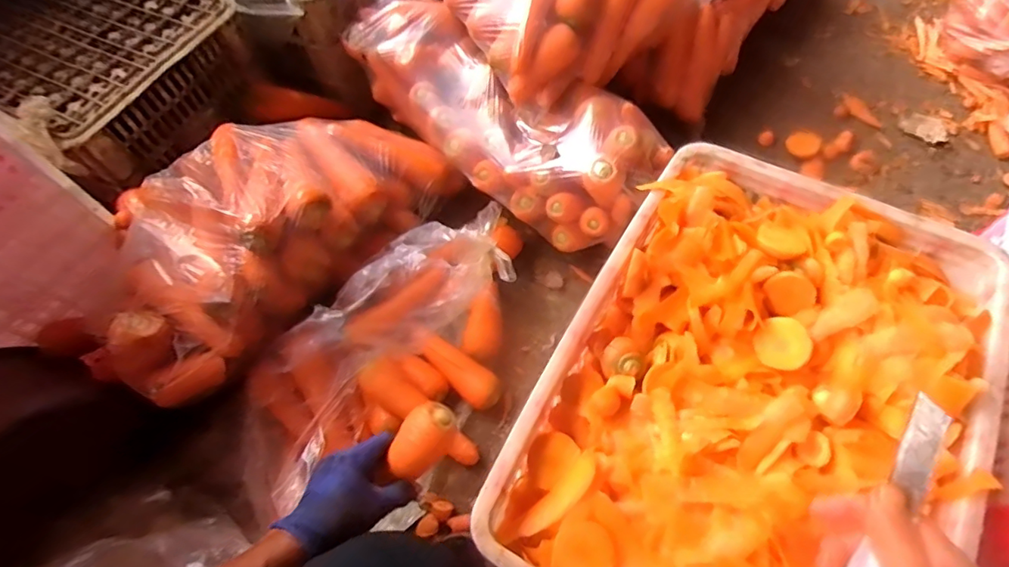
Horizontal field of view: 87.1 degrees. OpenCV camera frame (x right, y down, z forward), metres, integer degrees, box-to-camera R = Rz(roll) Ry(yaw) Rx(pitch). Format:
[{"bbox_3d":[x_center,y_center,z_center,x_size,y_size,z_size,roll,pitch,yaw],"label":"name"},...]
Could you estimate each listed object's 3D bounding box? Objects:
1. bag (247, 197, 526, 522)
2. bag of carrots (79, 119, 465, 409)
[{"bbox_3d":[-0.134,0.102,0.751,0.230,0.173,0.510,38,70,21],"label":"bag"},{"bbox_3d":[-0.338,-0.086,0.778,0.225,0.186,0.525,34,69,20],"label":"bag of carrots"}]

